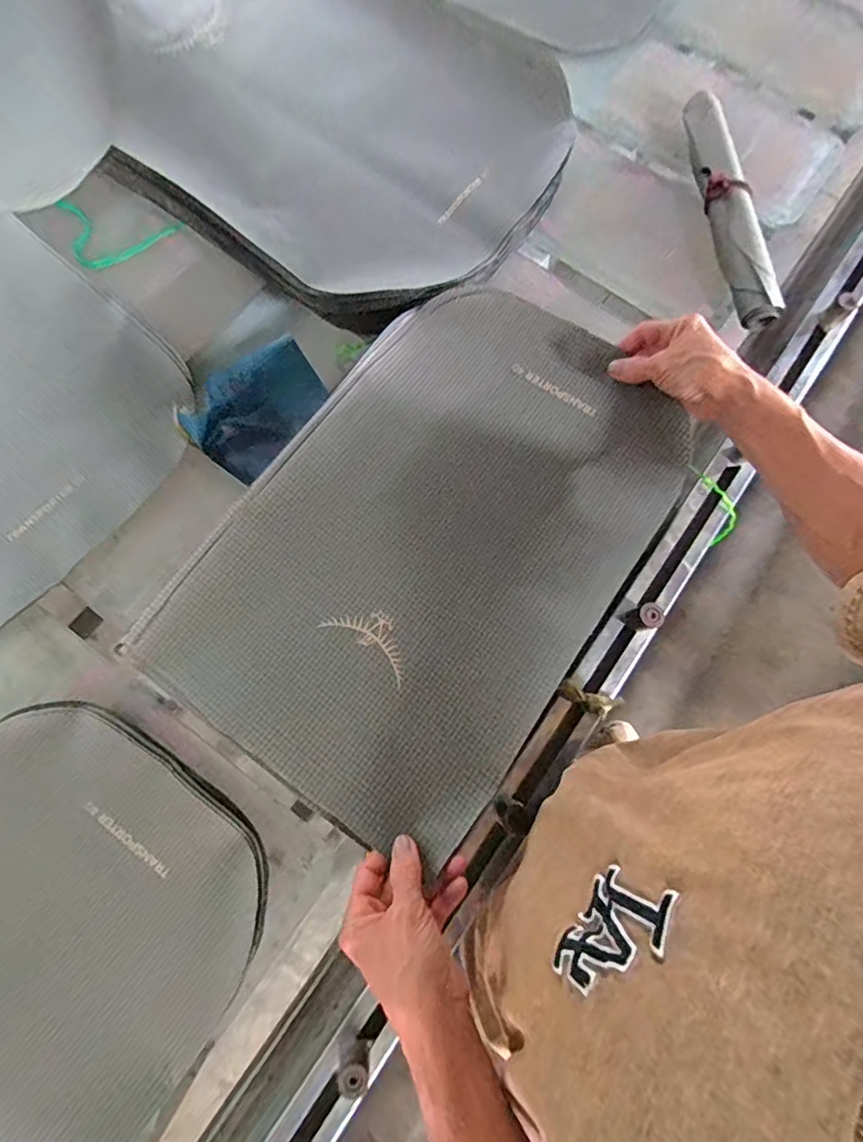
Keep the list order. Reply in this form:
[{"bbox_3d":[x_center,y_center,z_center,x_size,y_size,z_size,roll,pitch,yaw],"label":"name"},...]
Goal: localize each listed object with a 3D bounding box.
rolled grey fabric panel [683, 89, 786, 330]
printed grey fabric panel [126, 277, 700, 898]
[{"bbox_3d":[0.383,-0.479,0.680,0.065,0.044,0.354,-3,76,-3],"label":"rolled grey fabric panel"},{"bbox_3d":[0.011,-0.027,0.501,0.347,0.055,0.492,35,77,2],"label":"printed grey fabric panel"}]

